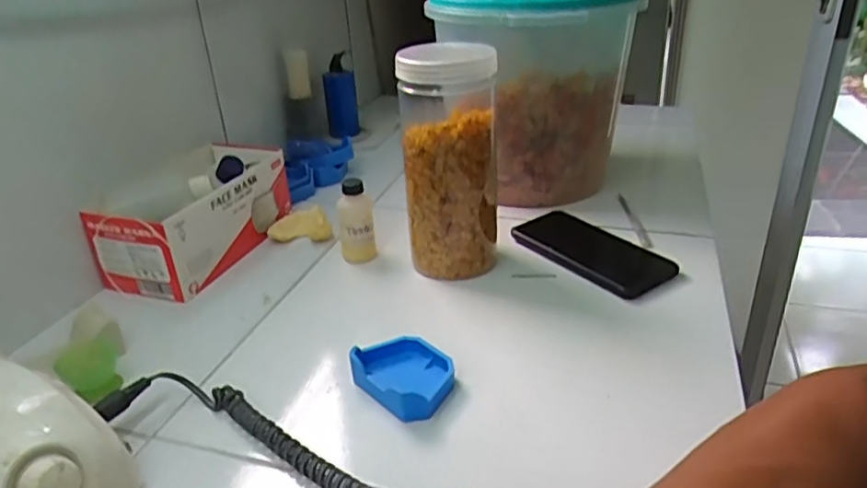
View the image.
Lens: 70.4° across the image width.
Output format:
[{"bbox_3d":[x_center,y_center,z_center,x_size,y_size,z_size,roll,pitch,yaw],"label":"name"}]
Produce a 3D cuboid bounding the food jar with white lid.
[{"bbox_3d":[0.015,-0.081,0.585,0.090,0.210,0.087,-3,28,1],"label":"food jar with white lid"}]

